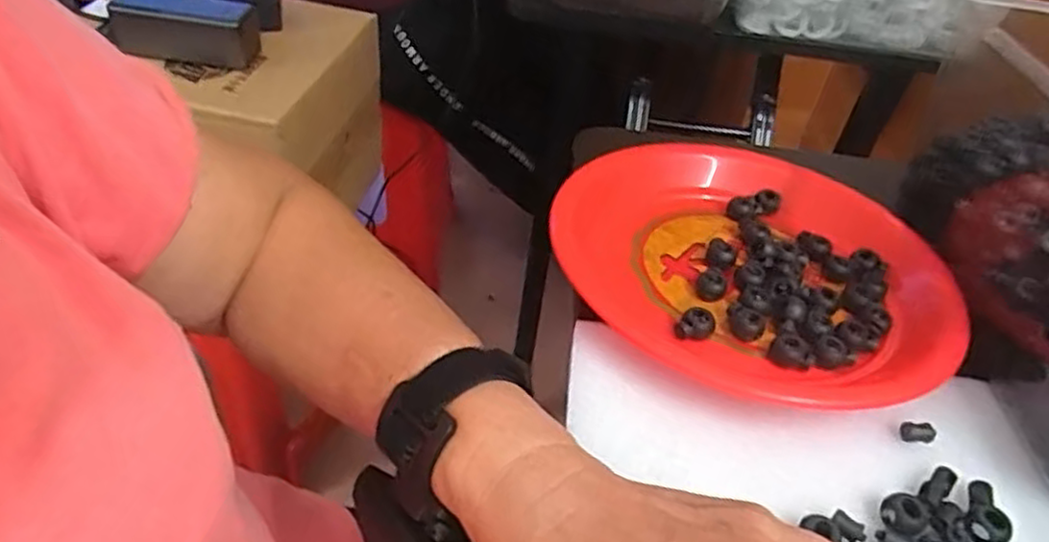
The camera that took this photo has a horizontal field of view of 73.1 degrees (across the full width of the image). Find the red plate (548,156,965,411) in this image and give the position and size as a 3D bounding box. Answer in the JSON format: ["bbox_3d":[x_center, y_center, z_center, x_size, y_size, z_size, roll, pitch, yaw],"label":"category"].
[{"bbox_3d":[0.130,-0.009,0.416,0.226,0.030,0.215,4,42,-4],"label":"red plate"}]

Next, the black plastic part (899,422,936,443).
[{"bbox_3d":[0.190,0.078,0.343,0.015,0.008,0.009,5,42,0],"label":"black plastic part"}]

